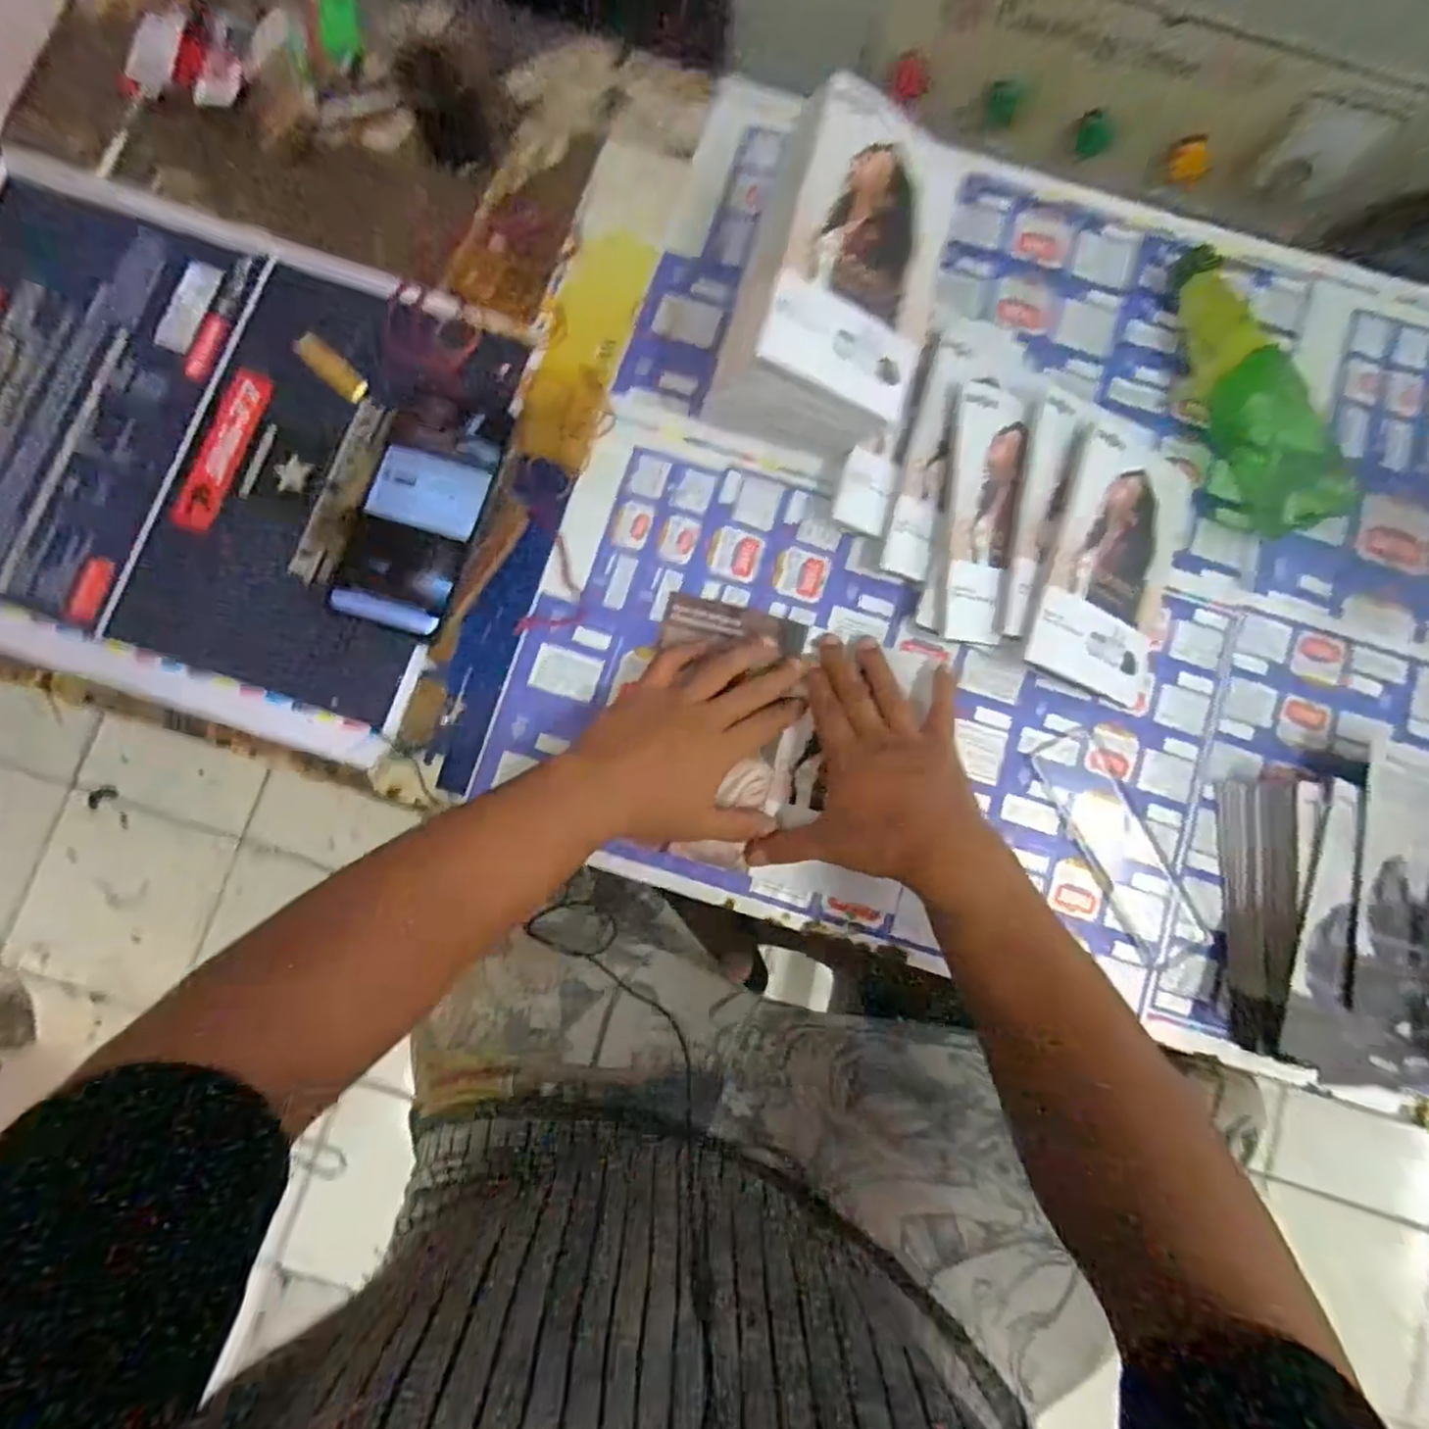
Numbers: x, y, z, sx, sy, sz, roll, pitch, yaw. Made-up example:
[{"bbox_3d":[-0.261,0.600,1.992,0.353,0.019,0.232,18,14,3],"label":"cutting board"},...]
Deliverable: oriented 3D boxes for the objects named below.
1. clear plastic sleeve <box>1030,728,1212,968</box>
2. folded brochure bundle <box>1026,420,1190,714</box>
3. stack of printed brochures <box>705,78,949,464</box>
[{"bbox_3d":[0.277,0.091,0.471,0.047,0.007,0.166,-30,88,-5],"label":"clear plastic sleeve"},{"bbox_3d":[0.276,-0.106,0.479,0.101,0.020,0.178,20,85,-19],"label":"folded brochure bundle"},{"bbox_3d":[0.077,-0.276,0.453,0.123,0.114,0.185,14,83,-1],"label":"stack of printed brochures"}]

